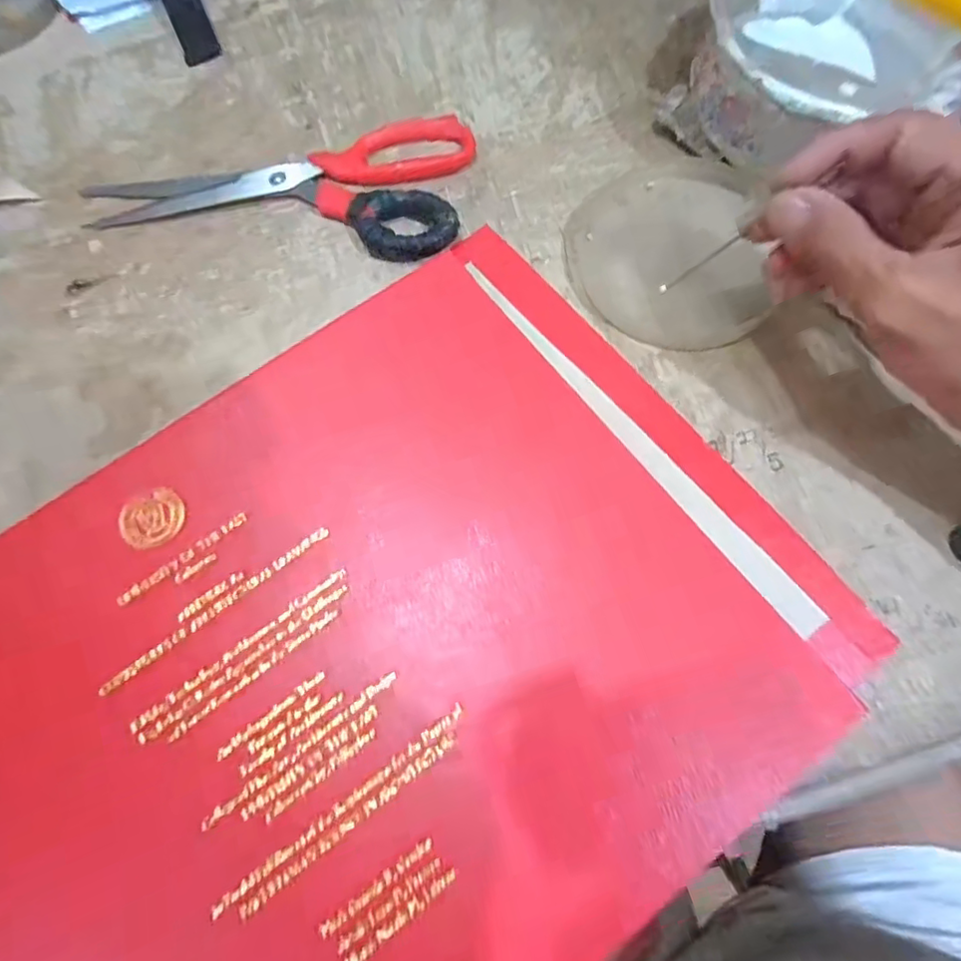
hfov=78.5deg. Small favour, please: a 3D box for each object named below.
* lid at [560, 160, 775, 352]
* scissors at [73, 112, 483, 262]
[{"bbox_3d":[0.103,-0.132,0.333,0.107,0.014,0.118,4,72,3],"label":"lid"},{"bbox_3d":[-0.123,-0.188,0.362,0.228,0.012,0.101,7,72,4],"label":"scissors"}]

